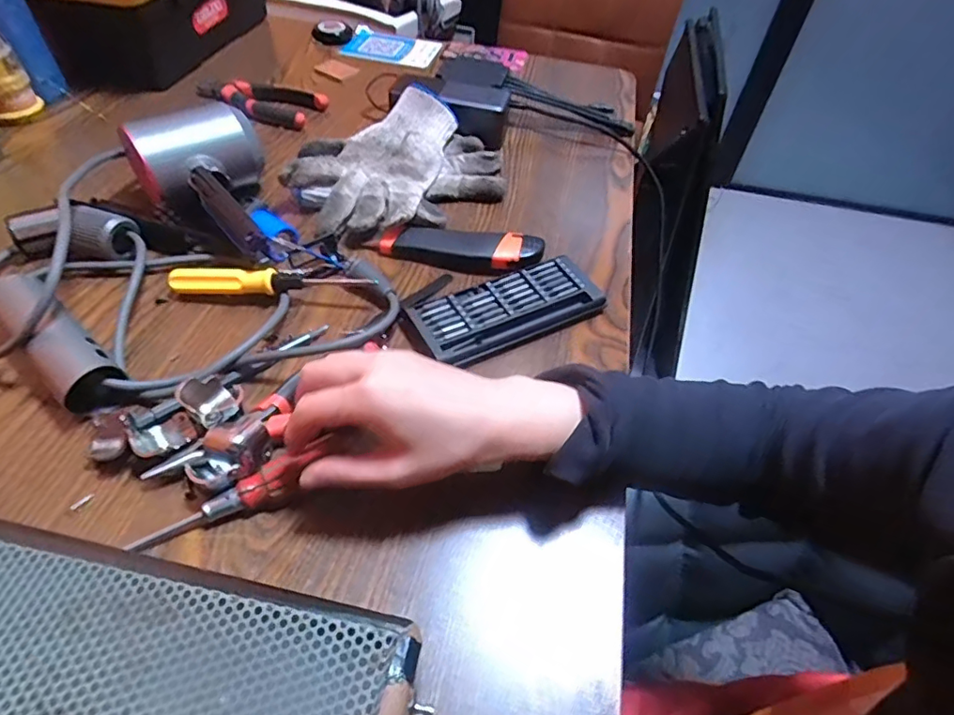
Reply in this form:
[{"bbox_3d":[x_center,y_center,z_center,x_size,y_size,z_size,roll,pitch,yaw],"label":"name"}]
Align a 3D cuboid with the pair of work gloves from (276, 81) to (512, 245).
[{"bbox_3d":[-0.077,-0.190,0.533,0.215,0.053,0.162,-30,57,-26],"label":"pair of work gloves"}]

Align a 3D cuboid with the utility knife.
[{"bbox_3d":[-0.013,-0.098,0.479,0.137,0.023,0.040,10,49,4],"label":"utility knife"}]

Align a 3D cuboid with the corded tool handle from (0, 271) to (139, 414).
[{"bbox_3d":[-0.290,-0.011,0.372,0.138,0.038,0.036,35,55,24],"label":"corded tool handle"}]

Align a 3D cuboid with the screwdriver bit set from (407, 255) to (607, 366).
[{"bbox_3d":[0.024,-0.040,0.437,0.148,0.020,0.067,-19,53,-20],"label":"screwdriver bit set"}]

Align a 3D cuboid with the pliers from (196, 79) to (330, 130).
[{"bbox_3d":[-0.259,-0.299,0.636,0.156,0.021,0.070,11,49,5],"label":"pliers"}]

